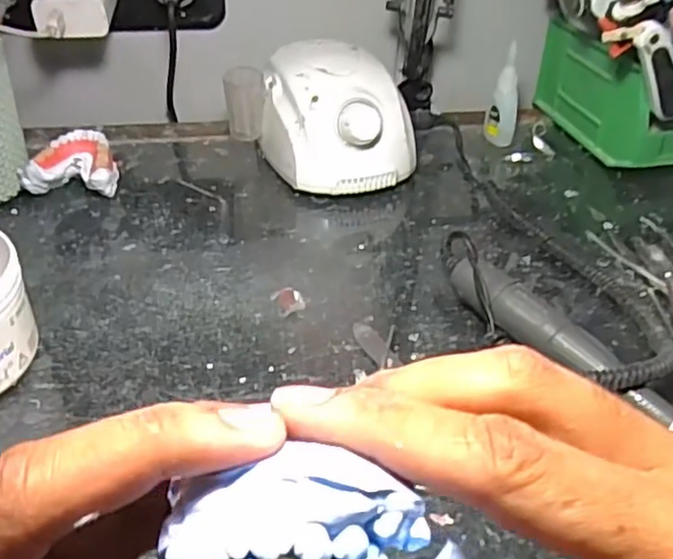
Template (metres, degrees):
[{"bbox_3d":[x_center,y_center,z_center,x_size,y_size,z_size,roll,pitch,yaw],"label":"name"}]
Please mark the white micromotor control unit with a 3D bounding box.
[{"bbox_3d":[-0.005,-0.126,0.530,0.096,0.080,0.129,-14,40,-20],"label":"white micromotor control unit"}]

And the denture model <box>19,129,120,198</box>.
[{"bbox_3d":[-0.195,-0.084,0.503,0.062,0.035,0.055,2,37,0],"label":"denture model"}]

